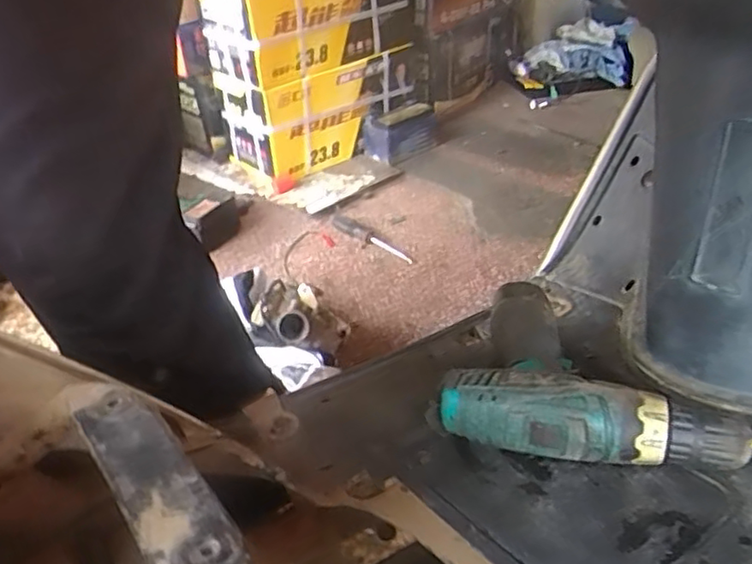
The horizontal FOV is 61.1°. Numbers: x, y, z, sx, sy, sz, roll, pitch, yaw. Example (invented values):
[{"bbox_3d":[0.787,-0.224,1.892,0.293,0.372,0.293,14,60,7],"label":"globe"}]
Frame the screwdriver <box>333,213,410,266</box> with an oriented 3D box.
[{"bbox_3d":[-0.015,-0.078,1.163,0.038,0.020,0.199,-30,43,-32],"label":"screwdriver"}]

